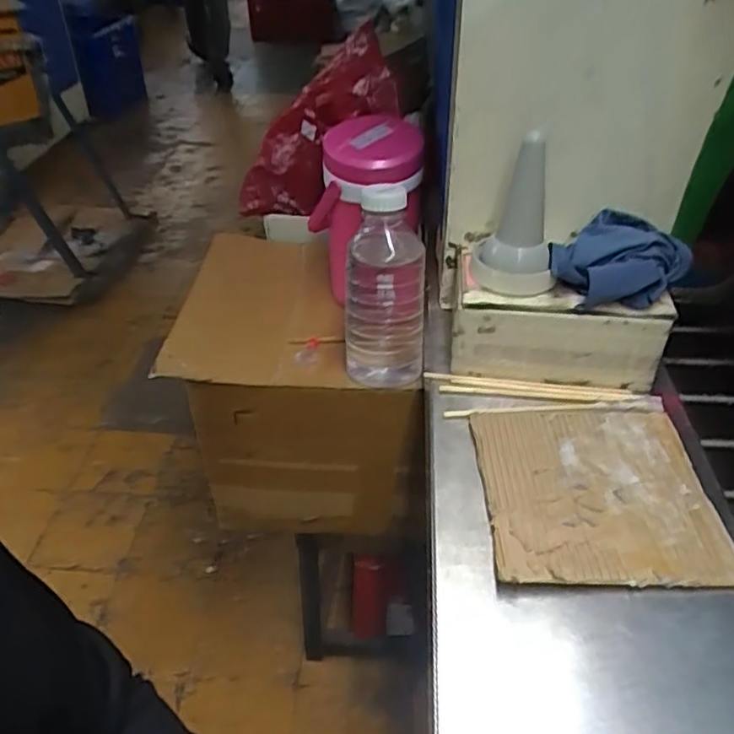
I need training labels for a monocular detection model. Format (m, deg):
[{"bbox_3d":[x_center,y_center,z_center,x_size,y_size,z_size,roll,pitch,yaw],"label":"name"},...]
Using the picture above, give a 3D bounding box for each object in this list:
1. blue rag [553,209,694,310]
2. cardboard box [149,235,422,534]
[{"bbox_3d":[0.232,-0.100,0.599,0.118,0.047,0.100,-24,45,-28],"label":"blue rag"},{"bbox_3d":[-0.076,0.027,0.943,0.319,0.304,0.291,4,39,4],"label":"cardboard box"}]

